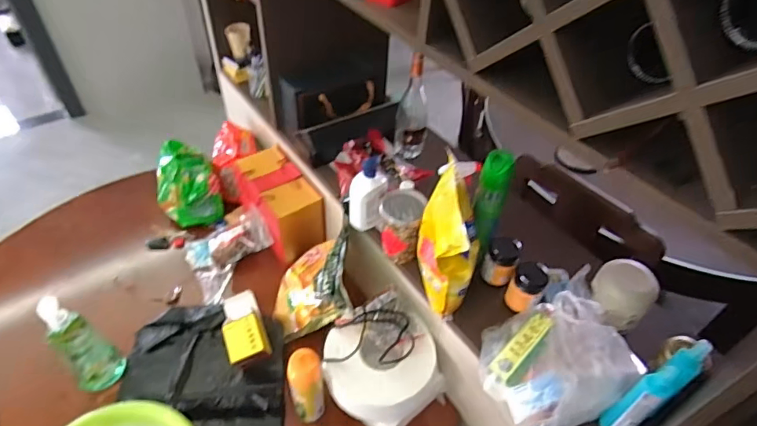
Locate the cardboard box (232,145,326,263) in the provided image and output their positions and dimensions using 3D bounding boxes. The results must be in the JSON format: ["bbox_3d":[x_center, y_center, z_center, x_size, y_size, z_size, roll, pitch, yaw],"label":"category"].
[{"bbox_3d":[-0.285,-0.027,1.330,0.154,0.174,0.276,-30,54,-28],"label":"cardboard box"}]

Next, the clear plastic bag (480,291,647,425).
[{"bbox_3d":[0.296,0.247,0.813,0.201,0.151,0.212,-12,48,-15],"label":"clear plastic bag"}]

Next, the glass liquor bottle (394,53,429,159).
[{"bbox_3d":[0.090,-0.271,1.226,0.084,0.262,0.085,8,46,4],"label":"glass liquor bottle"}]

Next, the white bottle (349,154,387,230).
[{"bbox_3d":[-0.022,-0.043,1.062,0.087,0.153,0.063,-31,55,-29],"label":"white bottle"}]

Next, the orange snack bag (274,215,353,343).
[{"bbox_3d":[-0.166,0.166,1.143,0.058,0.252,0.226,26,45,-42],"label":"orange snack bag"}]

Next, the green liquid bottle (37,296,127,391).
[{"bbox_3d":[-0.622,0.283,0.993,0.056,0.287,0.094,36,54,28],"label":"green liquid bottle"}]

